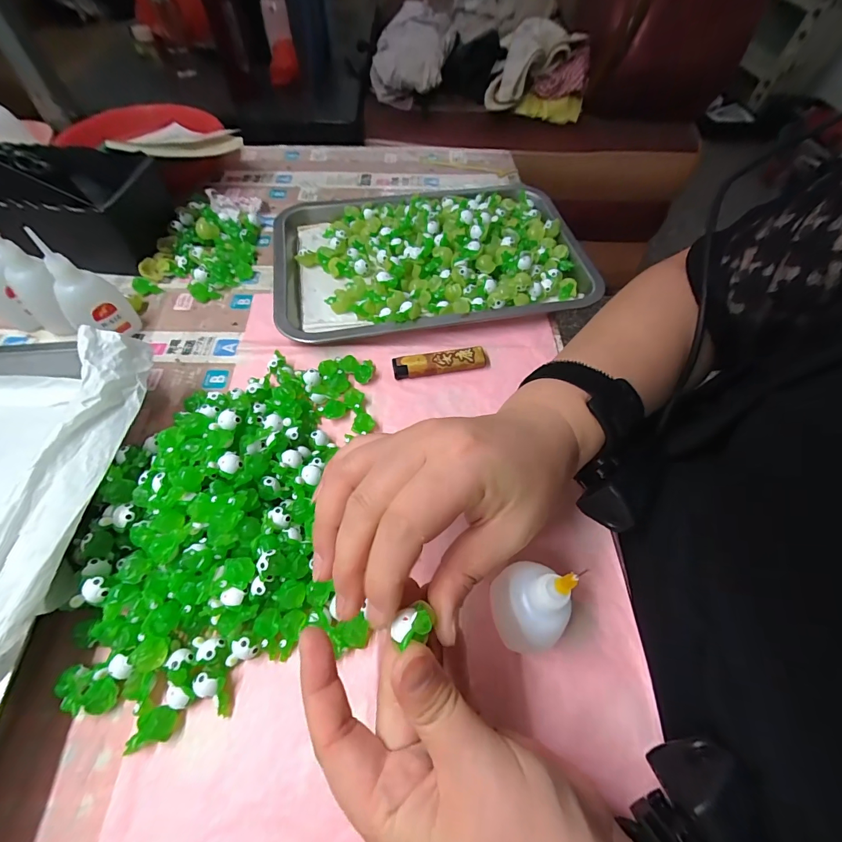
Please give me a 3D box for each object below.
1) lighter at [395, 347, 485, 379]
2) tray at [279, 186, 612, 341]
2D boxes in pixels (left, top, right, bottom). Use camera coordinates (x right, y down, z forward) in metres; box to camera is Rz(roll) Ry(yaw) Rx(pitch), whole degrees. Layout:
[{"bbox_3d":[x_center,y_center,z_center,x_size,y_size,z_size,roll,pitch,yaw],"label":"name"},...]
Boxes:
[{"bbox_3d":[0.016,-0.051,0.344,0.080,0.010,0.020,-8,59,-6],"label":"lighter"},{"bbox_3d":[0.010,-0.178,0.413,0.315,0.037,0.205,-8,59,-7],"label":"tray"}]

